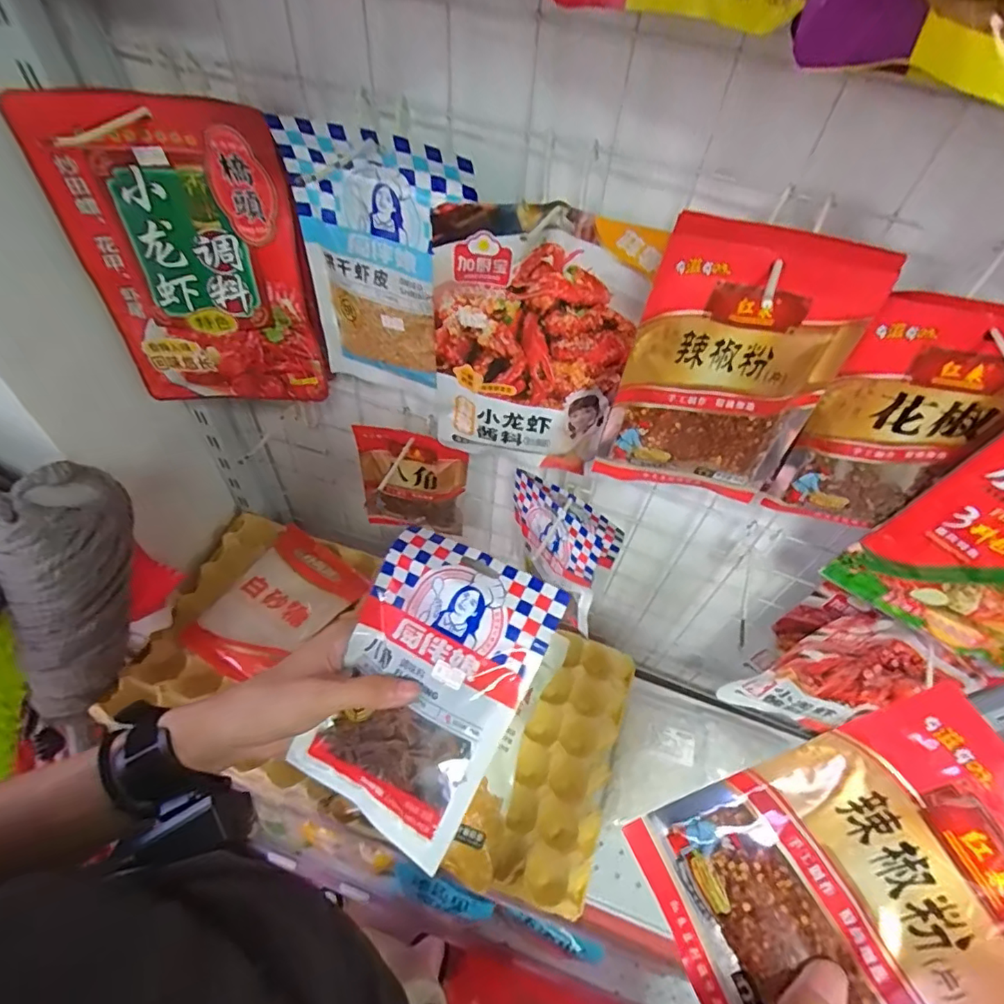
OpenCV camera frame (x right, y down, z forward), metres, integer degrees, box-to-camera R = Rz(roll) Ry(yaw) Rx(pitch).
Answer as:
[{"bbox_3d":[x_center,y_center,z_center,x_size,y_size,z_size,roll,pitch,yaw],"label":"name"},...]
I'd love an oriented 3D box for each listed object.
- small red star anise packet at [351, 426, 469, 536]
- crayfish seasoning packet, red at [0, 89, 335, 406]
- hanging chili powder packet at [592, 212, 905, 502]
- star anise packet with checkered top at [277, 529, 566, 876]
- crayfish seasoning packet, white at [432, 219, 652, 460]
[{"bbox_3d":[-0.107,-0.015,0.648,0.126,0.170,0.022,9,54,2],"label":"small red star anise packet"},{"bbox_3d":[-0.260,-0.191,0.473,0.176,0.264,0.040,-5,49,-7],"label":"crayfish seasoning packet, red"},{"bbox_3d":[0.147,-0.080,0.366,0.126,0.186,0.023,11,43,1],"label":"hanging chili powder packet"},{"bbox_3d":[-0.052,0.122,0.364,0.122,0.016,0.188,25,82,16],"label":"star anise packet with checkered top"},{"bbox_3d":[0.022,-0.117,0.450,0.154,0.201,0.024,9,54,2],"label":"crayfish seasoning packet, white"}]

